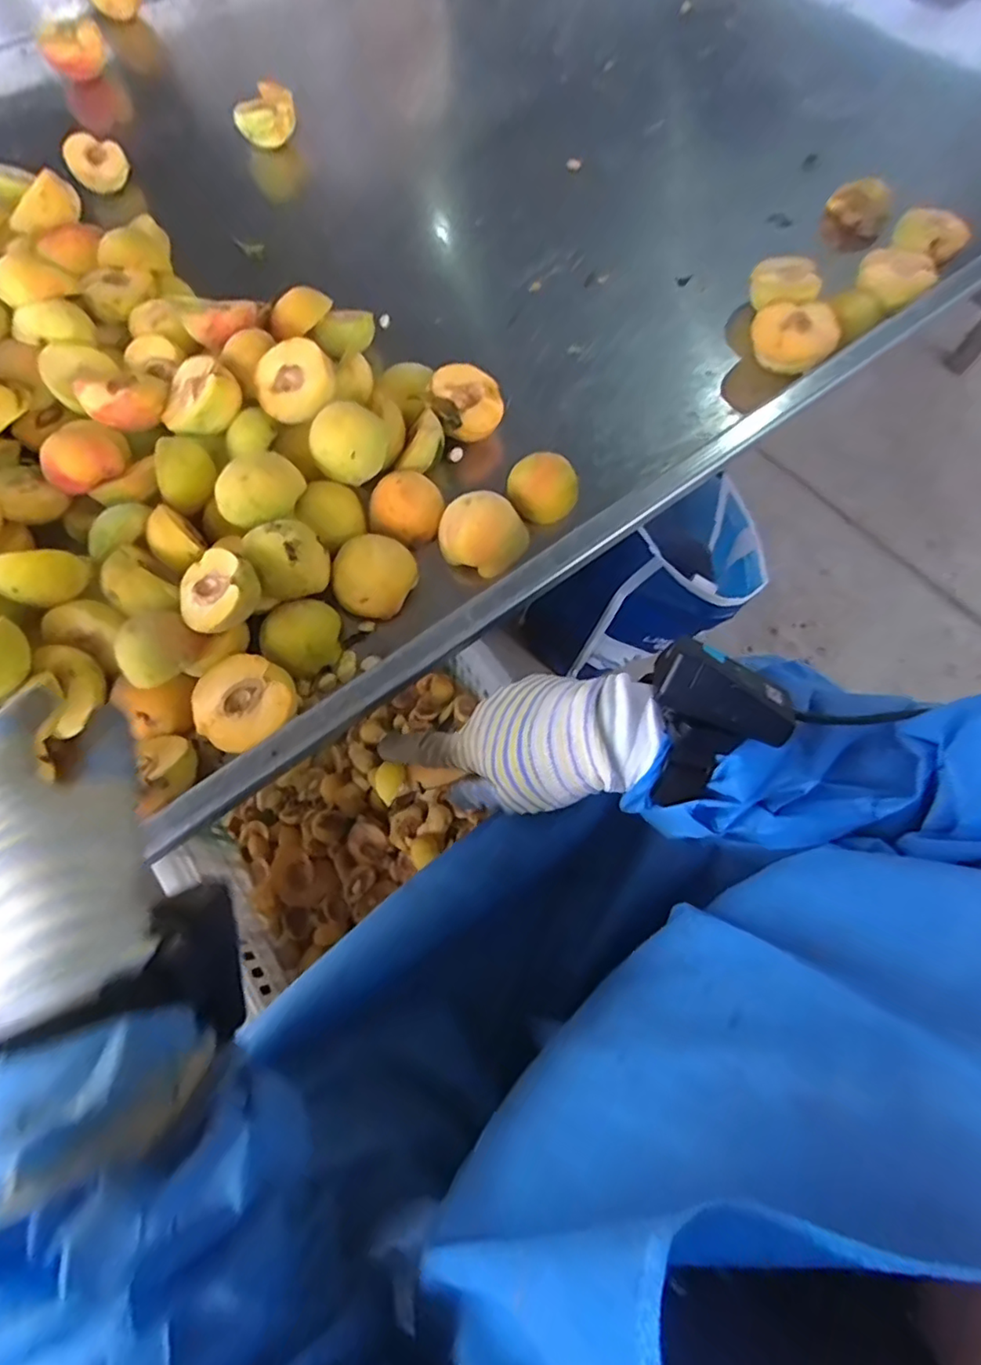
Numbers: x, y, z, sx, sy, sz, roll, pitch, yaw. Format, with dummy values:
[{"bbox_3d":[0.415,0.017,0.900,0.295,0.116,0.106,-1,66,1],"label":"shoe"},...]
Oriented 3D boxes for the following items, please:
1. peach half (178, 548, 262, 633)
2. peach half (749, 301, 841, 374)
[{"bbox_3d":[-0.189,-0.062,0.428,0.054,0.028,0.057,-3,75,18],"label":"peach half"},{"bbox_3d":[0.271,-0.308,0.545,0.072,0.034,0.054,16,91,10],"label":"peach half"}]

